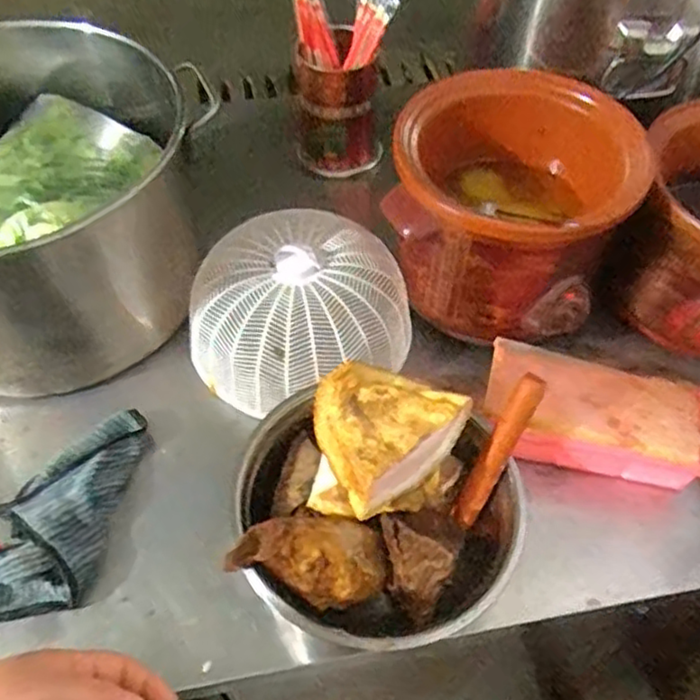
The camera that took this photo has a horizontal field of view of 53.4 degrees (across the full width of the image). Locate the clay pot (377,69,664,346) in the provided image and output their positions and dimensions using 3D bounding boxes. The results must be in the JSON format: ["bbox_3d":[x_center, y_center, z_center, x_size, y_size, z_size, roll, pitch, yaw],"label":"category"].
[{"bbox_3d":[0.156,-0.141,0.706,0.239,0.168,0.212,-2,55,-1],"label":"clay pot"}]

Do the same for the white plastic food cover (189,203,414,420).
[{"bbox_3d":[-0.060,-0.049,0.730,0.230,0.102,0.218,-14,56,-9],"label":"white plastic food cover"}]

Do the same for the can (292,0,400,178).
[{"bbox_3d":[-0.010,-0.342,0.883,0.127,0.200,0.115,-5,55,-4],"label":"can"}]

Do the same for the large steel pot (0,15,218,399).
[{"bbox_3d":[-0.295,-0.139,0.706,0.292,0.234,0.280,-5,55,-4],"label":"large steel pot"}]

